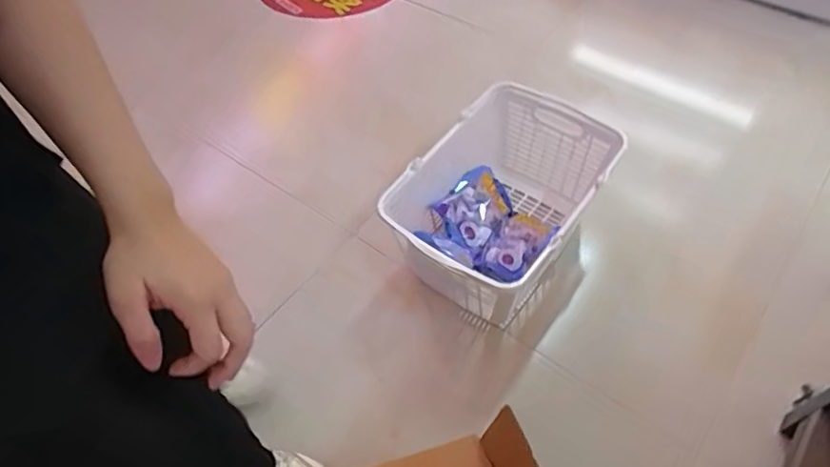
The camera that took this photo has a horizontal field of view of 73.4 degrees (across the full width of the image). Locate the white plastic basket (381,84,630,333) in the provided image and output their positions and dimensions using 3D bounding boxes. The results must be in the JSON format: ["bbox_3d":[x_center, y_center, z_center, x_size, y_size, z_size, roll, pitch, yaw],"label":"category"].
[{"bbox_3d":[0.155,-0.059,1.124,0.349,0.249,0.436,27,61,21],"label":"white plastic basket"}]

